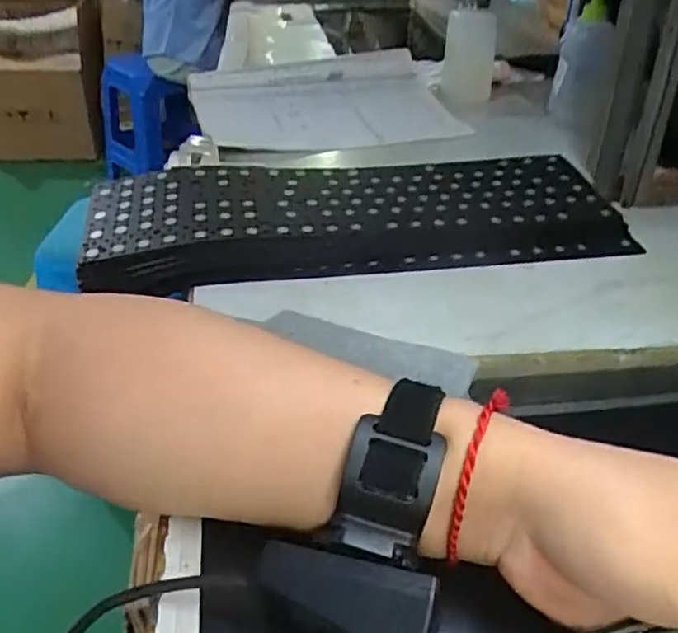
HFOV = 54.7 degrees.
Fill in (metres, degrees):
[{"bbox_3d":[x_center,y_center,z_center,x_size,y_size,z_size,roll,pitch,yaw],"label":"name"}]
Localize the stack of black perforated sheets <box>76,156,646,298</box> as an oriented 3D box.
[{"bbox_3d":[0.014,-0.086,0.546,0.429,0.029,0.159,-7,36,-14],"label":"stack of black perforated sheets"}]

